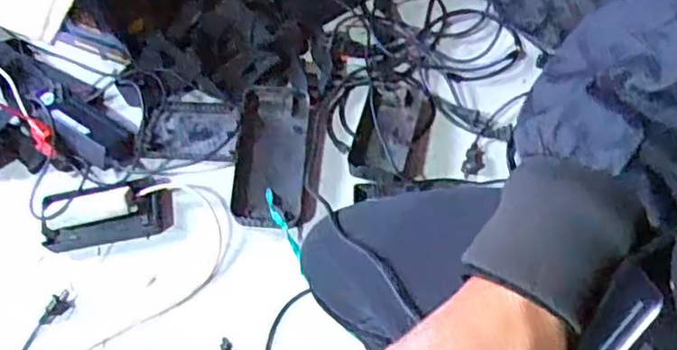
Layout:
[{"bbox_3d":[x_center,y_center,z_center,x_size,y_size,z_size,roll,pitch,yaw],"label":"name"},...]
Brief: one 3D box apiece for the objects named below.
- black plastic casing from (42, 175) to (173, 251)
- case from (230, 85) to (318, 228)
[{"bbox_3d":[-0.333,0.054,0.945,0.179,0.034,0.085,-11,64,-2],"label":"black plastic casing"},{"bbox_3d":[-0.097,-0.023,0.985,0.116,0.052,0.223,0,64,4],"label":"case"}]

